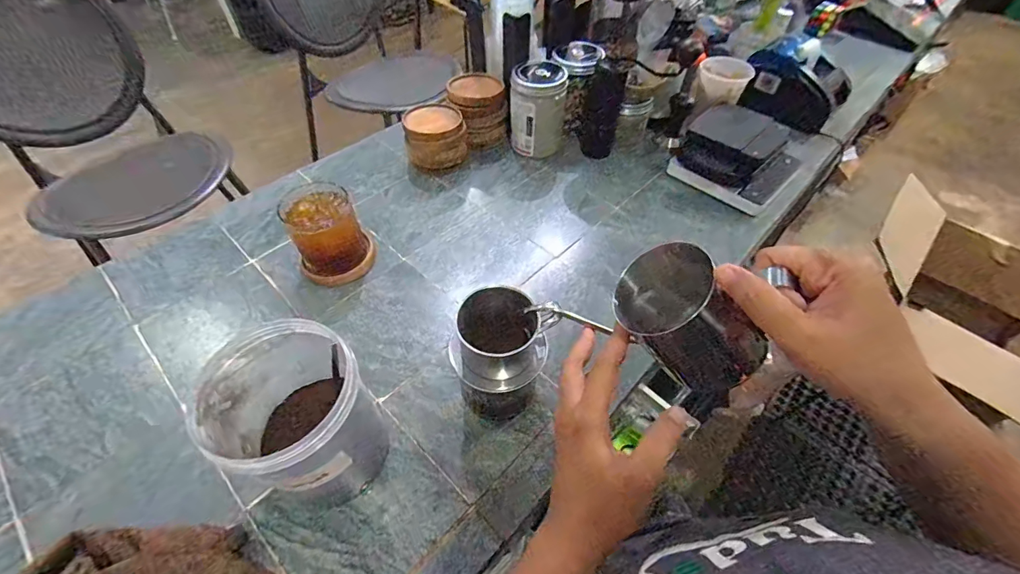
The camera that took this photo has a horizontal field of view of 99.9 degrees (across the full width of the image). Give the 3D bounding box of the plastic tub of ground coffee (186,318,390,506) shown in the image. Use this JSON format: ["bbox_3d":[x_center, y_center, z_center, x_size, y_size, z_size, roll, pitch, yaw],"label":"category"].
[{"bbox_3d":[-0.179,0.116,0.379,0.117,0.146,0.109,0,51,0],"label":"plastic tub of ground coffee"}]

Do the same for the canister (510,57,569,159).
[{"bbox_3d":[0.046,-0.295,0.714,0.090,0.139,0.089,3,51,2],"label":"canister"}]

